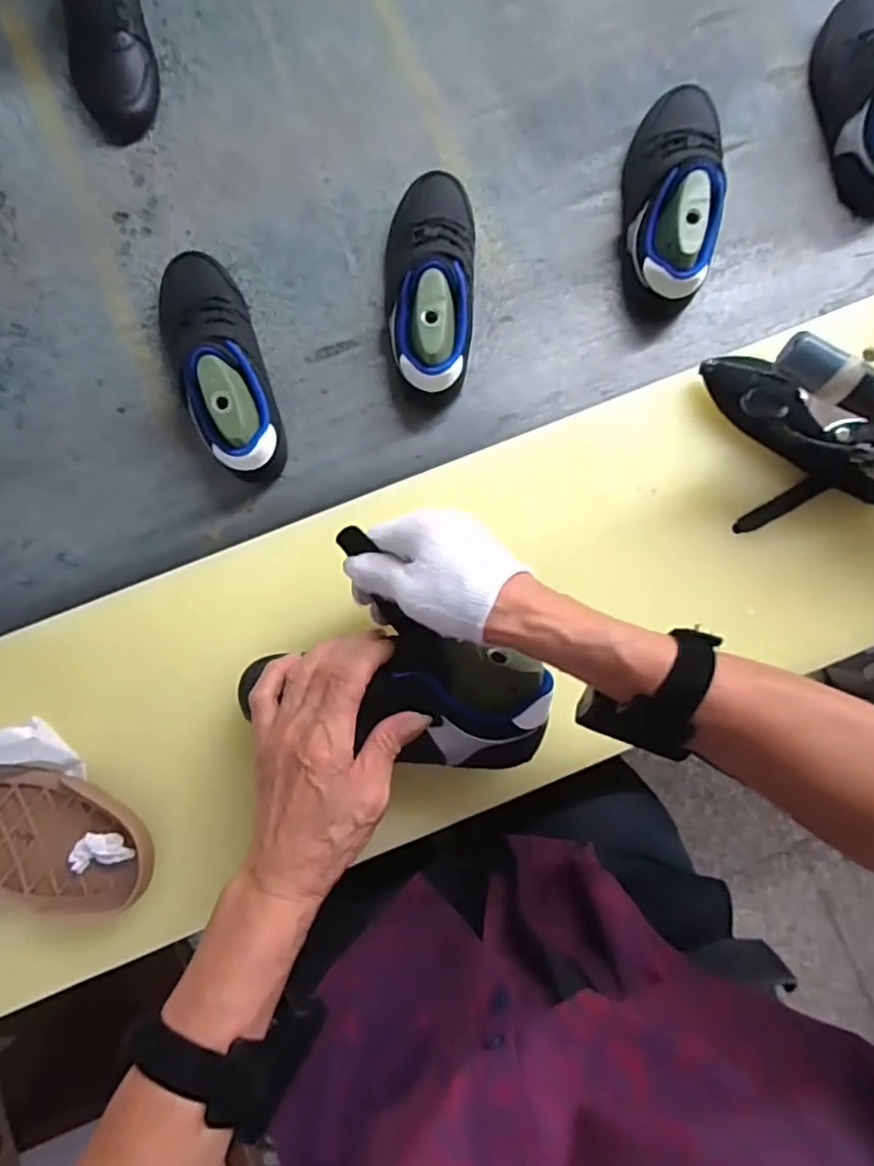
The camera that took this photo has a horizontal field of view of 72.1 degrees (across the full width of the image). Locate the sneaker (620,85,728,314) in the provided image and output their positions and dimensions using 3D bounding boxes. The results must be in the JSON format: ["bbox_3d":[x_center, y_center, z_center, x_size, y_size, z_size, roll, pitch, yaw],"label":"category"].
[{"bbox_3d":[0.212,-0.357,0.534,0.073,0.088,0.209,9,84,2],"label":"sneaker"}]

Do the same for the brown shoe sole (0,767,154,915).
[{"bbox_3d":[-0.353,0.181,0.445,0.286,0.028,0.094,14,83,2],"label":"brown shoe sole"}]

